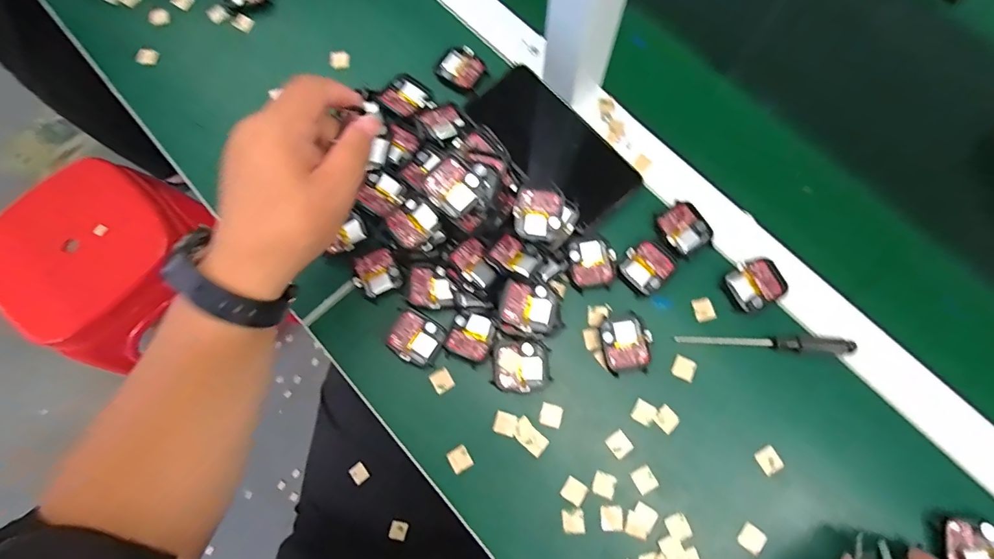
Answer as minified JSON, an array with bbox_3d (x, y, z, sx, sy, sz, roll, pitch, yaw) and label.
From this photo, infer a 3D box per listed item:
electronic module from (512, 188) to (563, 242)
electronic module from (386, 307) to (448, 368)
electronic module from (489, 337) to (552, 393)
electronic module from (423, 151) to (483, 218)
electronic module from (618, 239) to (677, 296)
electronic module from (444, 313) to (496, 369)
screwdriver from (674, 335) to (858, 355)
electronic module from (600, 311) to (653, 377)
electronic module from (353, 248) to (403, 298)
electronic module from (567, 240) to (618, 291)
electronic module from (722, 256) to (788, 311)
[{"bbox_3d":[0.033,-0.052,0.368,0.037,0.015,0.040,2,75,2],"label":"electronic module"},{"bbox_3d":[-0.065,0.047,0.371,0.043,0.008,0.037,27,77,8],"label":"electronic module"},{"bbox_3d":[0.020,0.068,0.363,0.044,0.011,0.040,5,75,3],"label":"electronic module"},{"bbox_3d":[-0.032,-0.067,0.337,0.039,0.011,0.036,42,79,11],"label":"electronic module"},{"bbox_3d":[0.124,-0.011,0.379,0.042,0.007,0.037,-44,78,-10],"label":"electronic module"},{"bbox_3d":[-0.020,0.046,0.368,0.036,0.009,0.037,26,77,8],"label":"electronic module"},{"bbox_3d":[0.210,0.051,0.361,0.130,0.012,0.013,2,74,2],"label":"screwdriver"},{"bbox_3d":[0.103,0.051,0.365,0.036,0.011,0.044,-11,75,-2],"label":"electronic module"},{"bbox_3d":[-0.102,-0.006,0.386,0.036,0.006,0.036,-28,76,-6],"label":"electronic module"},{"bbox_3d":[0.079,-0.013,0.383,0.039,0.010,0.039,-9,74,-1],"label":"electronic module"},{"bbox_3d":[0.209,0.003,0.372,0.043,0.009,0.037,-27,76,-6],"label":"electronic module"}]

